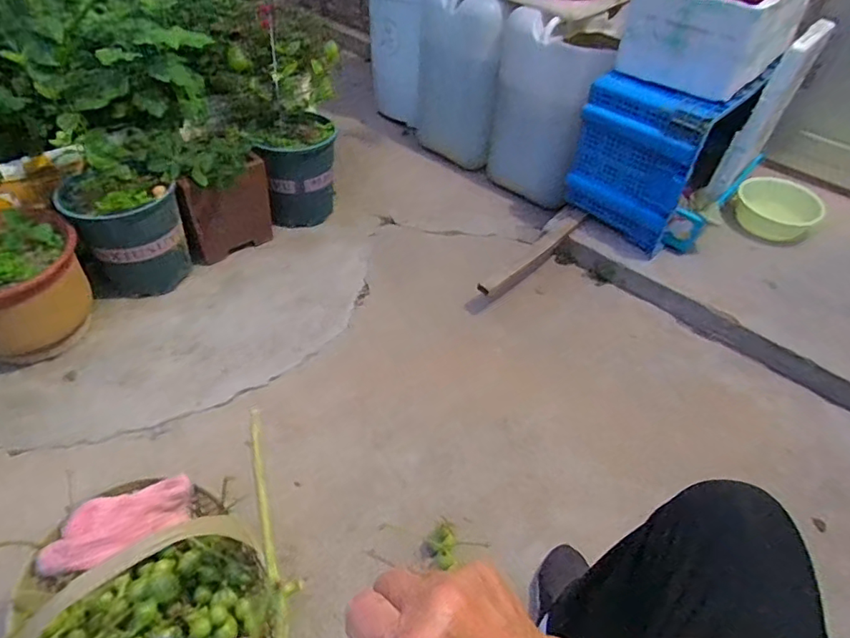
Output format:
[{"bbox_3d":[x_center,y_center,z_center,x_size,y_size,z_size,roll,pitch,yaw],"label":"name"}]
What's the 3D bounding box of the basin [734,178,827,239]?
[{"bbox_3d":[0.972,-0.306,1.491,0.208,0.104,0.192,2,45,-2],"label":"basin"}]

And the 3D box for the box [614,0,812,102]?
[{"bbox_3d":[0.725,-0.741,1.333,0.301,0.190,0.510,35,52,27],"label":"box"}]

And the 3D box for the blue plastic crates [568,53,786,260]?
[{"bbox_3d":[0.578,-0.441,1.389,0.310,0.324,0.308,33,52,26],"label":"blue plastic crates"}]

